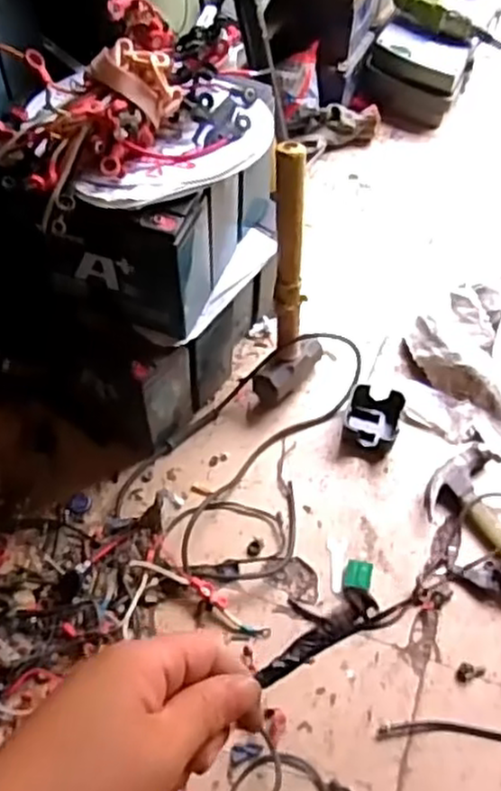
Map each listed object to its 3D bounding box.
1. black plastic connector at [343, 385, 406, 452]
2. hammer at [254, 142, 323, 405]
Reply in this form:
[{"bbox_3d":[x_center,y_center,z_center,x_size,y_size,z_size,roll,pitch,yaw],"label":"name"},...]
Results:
[{"bbox_3d":[0.161,0.032,0.953,0.071,0.035,0.084,17,58,8],"label":"black plastic connector"},{"bbox_3d":[0.035,-0.131,0.862,0.043,0.323,0.120,32,59,33],"label":"hammer"}]

